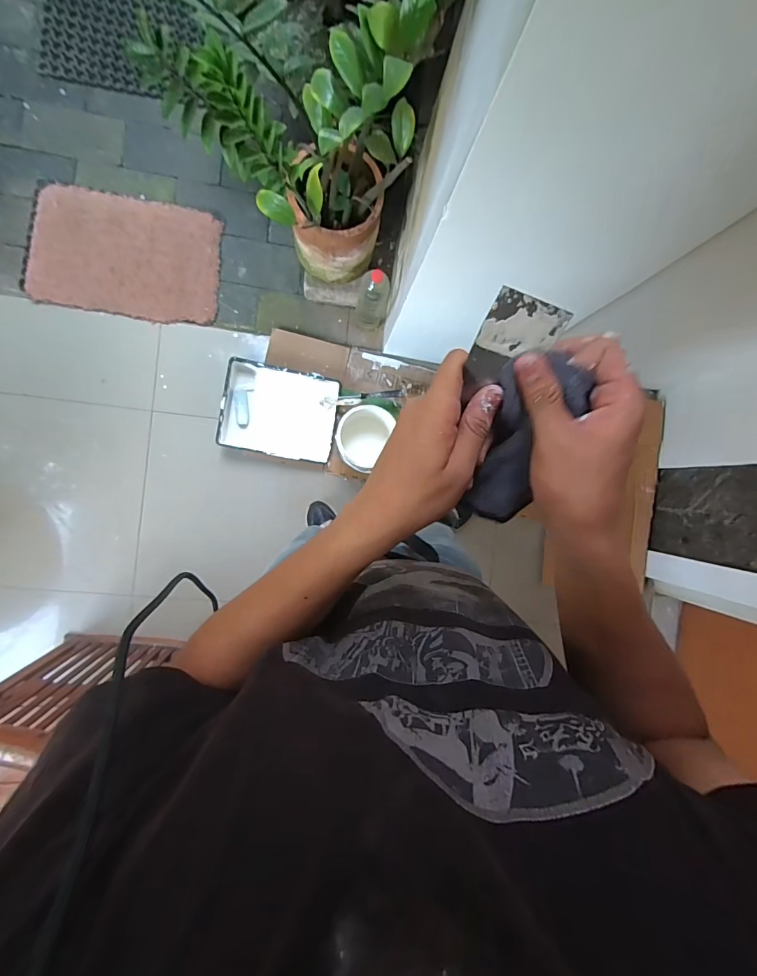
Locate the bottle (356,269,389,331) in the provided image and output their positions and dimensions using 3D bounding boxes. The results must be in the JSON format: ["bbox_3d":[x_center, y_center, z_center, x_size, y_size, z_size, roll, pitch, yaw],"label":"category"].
[{"bbox_3d":[-0.021,-0.561,1.271,0.090,0.289,0.078,16,89,-8],"label":"bottle"}]

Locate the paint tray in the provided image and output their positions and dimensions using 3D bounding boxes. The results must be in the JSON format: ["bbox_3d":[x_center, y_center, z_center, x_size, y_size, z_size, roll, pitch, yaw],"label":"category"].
[{"bbox_3d":[-0.309,-0.242,1.337,0.374,0.062,0.278,11,89,-8],"label":"paint tray"}]

